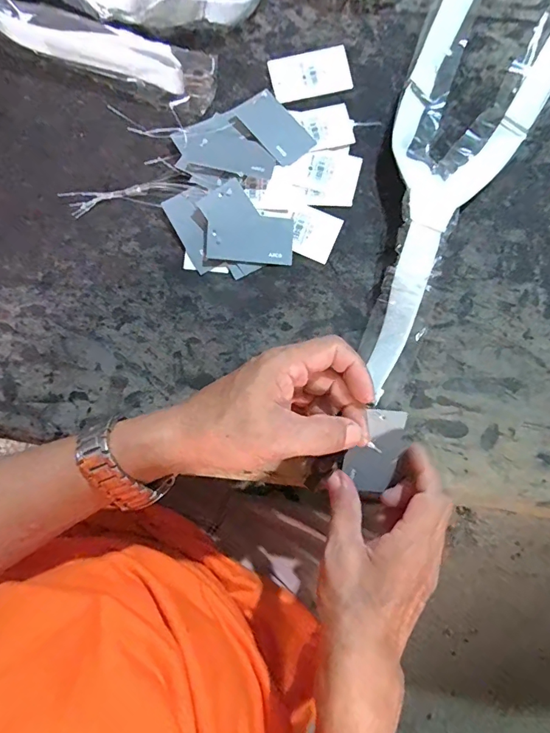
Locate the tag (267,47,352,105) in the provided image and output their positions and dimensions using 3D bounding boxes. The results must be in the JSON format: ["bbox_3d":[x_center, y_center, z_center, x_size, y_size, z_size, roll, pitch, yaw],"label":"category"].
[{"bbox_3d":[0.032,-0.266,0.396,0.070,0.004,0.044,-12,87,3],"label":"tag"}]

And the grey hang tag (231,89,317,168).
[{"bbox_3d":[0.000,-0.211,0.384,0.039,0.004,0.071,-38,83,-9],"label":"grey hang tag"}]

